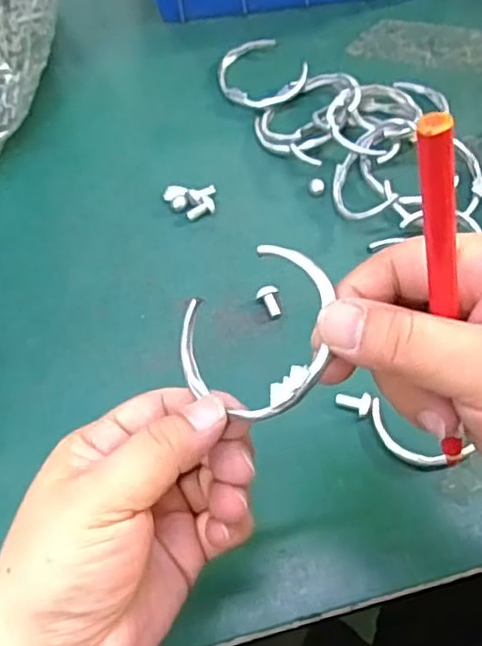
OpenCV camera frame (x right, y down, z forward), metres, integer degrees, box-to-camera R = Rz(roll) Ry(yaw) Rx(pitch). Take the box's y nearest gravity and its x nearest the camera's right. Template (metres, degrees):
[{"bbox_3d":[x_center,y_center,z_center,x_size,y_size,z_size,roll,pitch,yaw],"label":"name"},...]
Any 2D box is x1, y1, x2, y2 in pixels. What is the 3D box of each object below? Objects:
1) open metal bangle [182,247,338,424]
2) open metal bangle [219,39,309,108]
[{"bbox_3d":[0.005,0.006,0.237,0.067,0.005,0.054,-37,61,29],"label":"open metal bangle"},{"bbox_3d":[0.015,-0.175,0.467,0.058,0.015,0.062,-1,61,2],"label":"open metal bangle"}]

